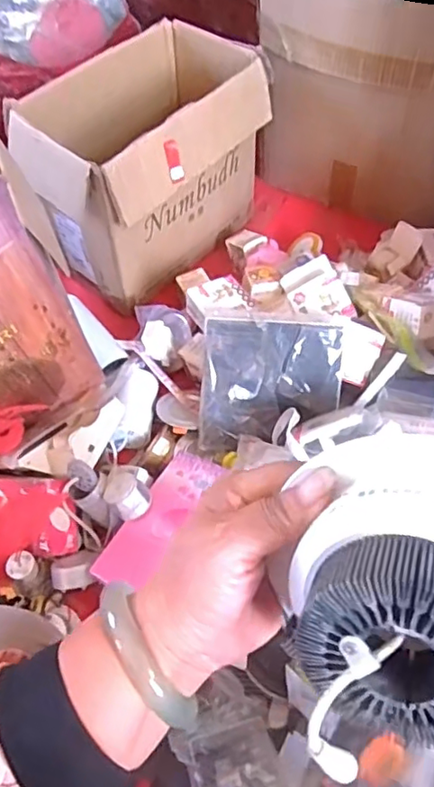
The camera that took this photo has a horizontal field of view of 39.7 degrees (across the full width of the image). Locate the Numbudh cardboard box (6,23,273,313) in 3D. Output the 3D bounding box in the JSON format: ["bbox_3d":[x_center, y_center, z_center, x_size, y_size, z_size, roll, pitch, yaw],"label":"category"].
[{"bbox_3d":[-0.111,-0.387,1.029,0.233,0.290,0.420,35,66,22],"label":"Numbudh cardboard box"}]

